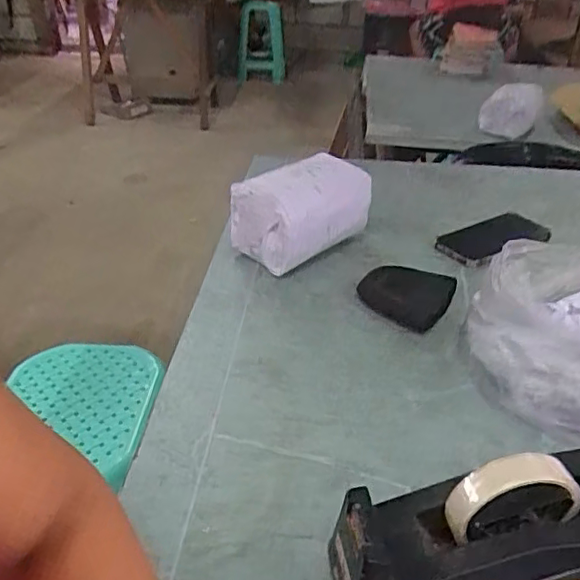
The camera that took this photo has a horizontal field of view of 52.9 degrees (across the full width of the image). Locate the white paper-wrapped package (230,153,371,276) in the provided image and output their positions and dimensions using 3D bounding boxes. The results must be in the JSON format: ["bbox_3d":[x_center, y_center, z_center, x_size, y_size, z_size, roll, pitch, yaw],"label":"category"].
[{"bbox_3d":[0.026,-0.112,0.820,0.191,0.115,0.111,-22,41,-30],"label":"white paper-wrapped package"}]

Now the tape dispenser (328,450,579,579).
[{"bbox_3d":[0.136,0.177,0.408,0.205,0.117,0.077,-5,35,-9],"label":"tape dispenser"}]

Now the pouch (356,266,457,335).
[{"bbox_3d":[0.143,0.006,0.740,0.114,0.030,0.099,17,38,23],"label":"pouch"}]

